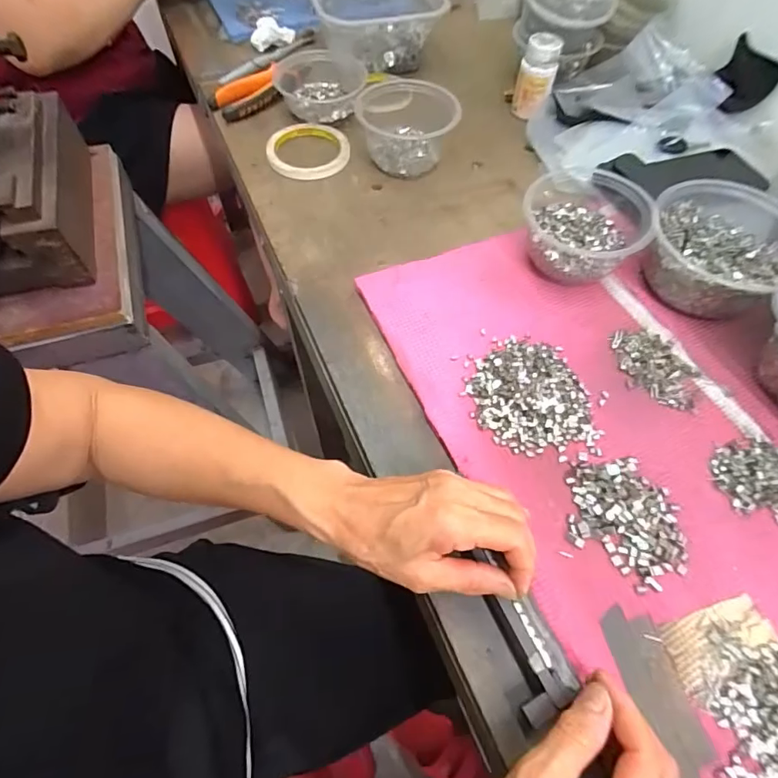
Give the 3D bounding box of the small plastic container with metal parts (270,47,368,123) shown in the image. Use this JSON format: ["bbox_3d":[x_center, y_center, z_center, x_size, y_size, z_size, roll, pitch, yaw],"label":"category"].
[{"bbox_3d":[-0.086,-0.384,0.601,0.115,0.039,0.106,-8,61,-3],"label":"small plastic container with metal parts"}]

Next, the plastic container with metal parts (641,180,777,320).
[{"bbox_3d":[0.313,-0.134,0.444,0.145,0.059,0.131,-39,67,-19],"label":"plastic container with metal parts"}]

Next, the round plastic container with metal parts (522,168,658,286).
[{"bbox_3d":[0.188,-0.154,0.457,0.105,0.061,0.102,-1,61,1],"label":"round plastic container with metal parts"}]

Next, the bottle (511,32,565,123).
[{"bbox_3d":[0.184,-0.392,0.593,0.045,0.079,0.047,14,62,9],"label":"bottle"}]

